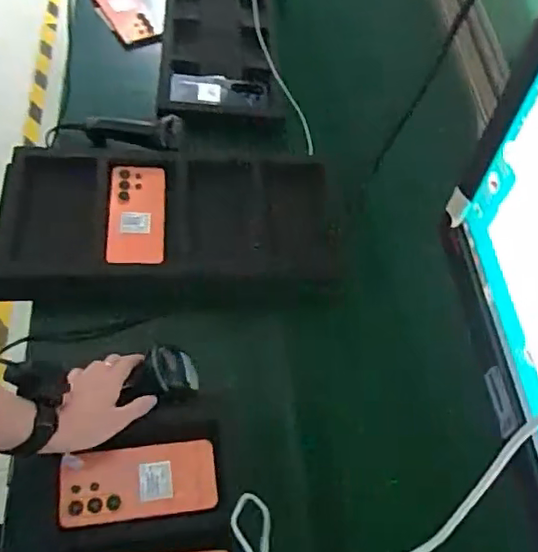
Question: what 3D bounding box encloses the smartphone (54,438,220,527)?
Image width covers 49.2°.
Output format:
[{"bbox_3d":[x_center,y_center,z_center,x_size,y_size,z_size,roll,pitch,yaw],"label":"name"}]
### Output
[{"bbox_3d":[-0.143,0.229,0.653,0.167,0.005,0.077,-2,63,-13],"label":"smartphone"}]

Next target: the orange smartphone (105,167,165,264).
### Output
[{"bbox_3d":[-0.189,-0.087,0.839,0.079,0.012,0.163,3,60,-15],"label":"orange smartphone"}]

